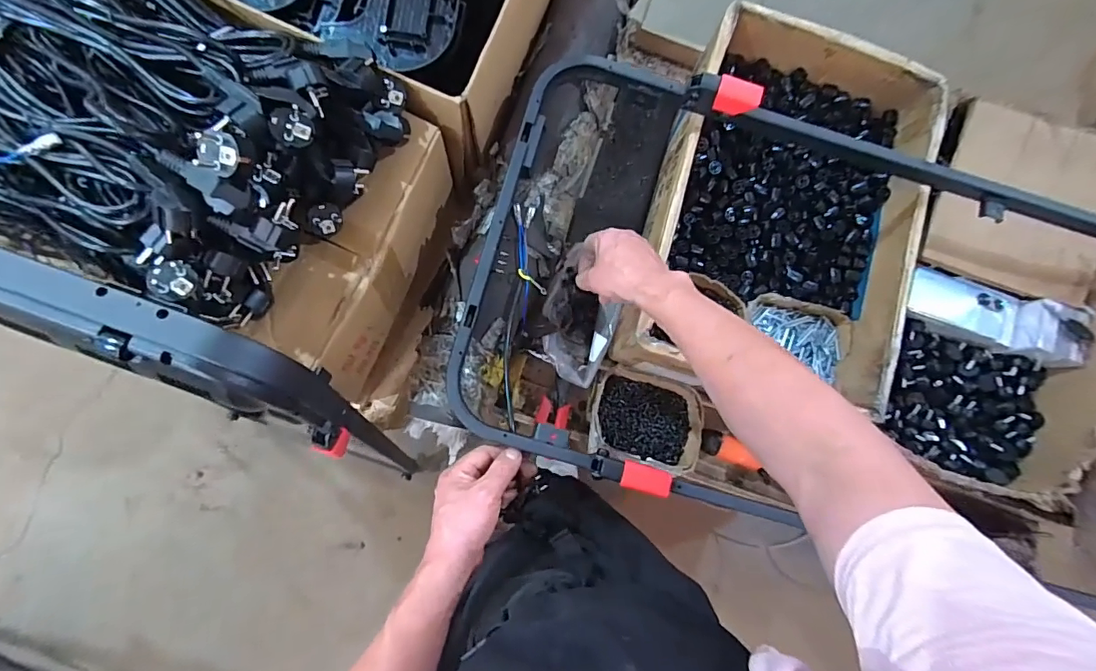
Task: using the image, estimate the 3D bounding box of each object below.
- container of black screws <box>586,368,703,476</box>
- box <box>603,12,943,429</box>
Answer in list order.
[{"bbox_3d":[0.150,0.128,0.760,0.170,0.063,0.141,15,81,-2],"label":"container of black screws"},{"bbox_3d":[0.344,-0.174,0.738,0.341,0.140,0.516,19,81,-2],"label":"box"}]

